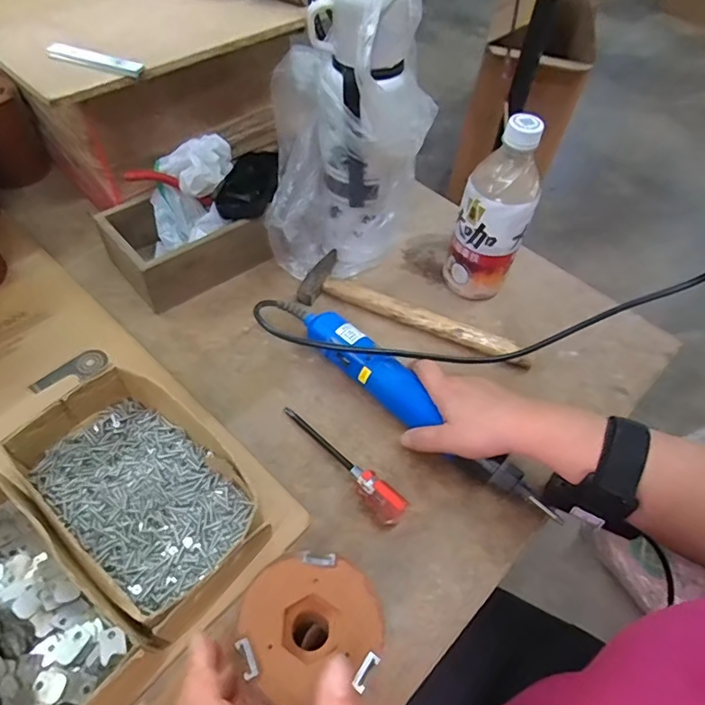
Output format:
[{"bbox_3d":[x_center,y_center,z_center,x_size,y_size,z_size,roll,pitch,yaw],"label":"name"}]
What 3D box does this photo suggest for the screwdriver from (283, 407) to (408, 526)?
[{"bbox_3d":[-0.011,0.087,0.425,0.019,0.024,0.135,-37,64,-28],"label":"screwdriver"}]

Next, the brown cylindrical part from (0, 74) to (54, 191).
[{"bbox_3d":[-0.412,-0.257,0.598,0.076,0.100,0.080,-30,61,-25],"label":"brown cylindrical part"}]

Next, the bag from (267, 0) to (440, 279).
[{"bbox_3d":[0.000,-0.202,0.495,0.156,0.262,0.121,1,53,-5],"label":"bag"}]

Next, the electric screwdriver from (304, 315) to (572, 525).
[{"bbox_3d":[0.054,0.047,0.440,0.265,0.034,0.048,40,59,19],"label":"electric screwdriver"}]

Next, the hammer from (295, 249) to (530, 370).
[{"bbox_3d":[0.066,-0.043,0.534,0.239,0.019,0.075,22,54,11],"label":"hammer"}]

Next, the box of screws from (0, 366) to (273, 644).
[{"bbox_3d":[-0.147,0.102,0.371,0.185,0.063,0.106,36,58,20],"label":"box of screws"}]

